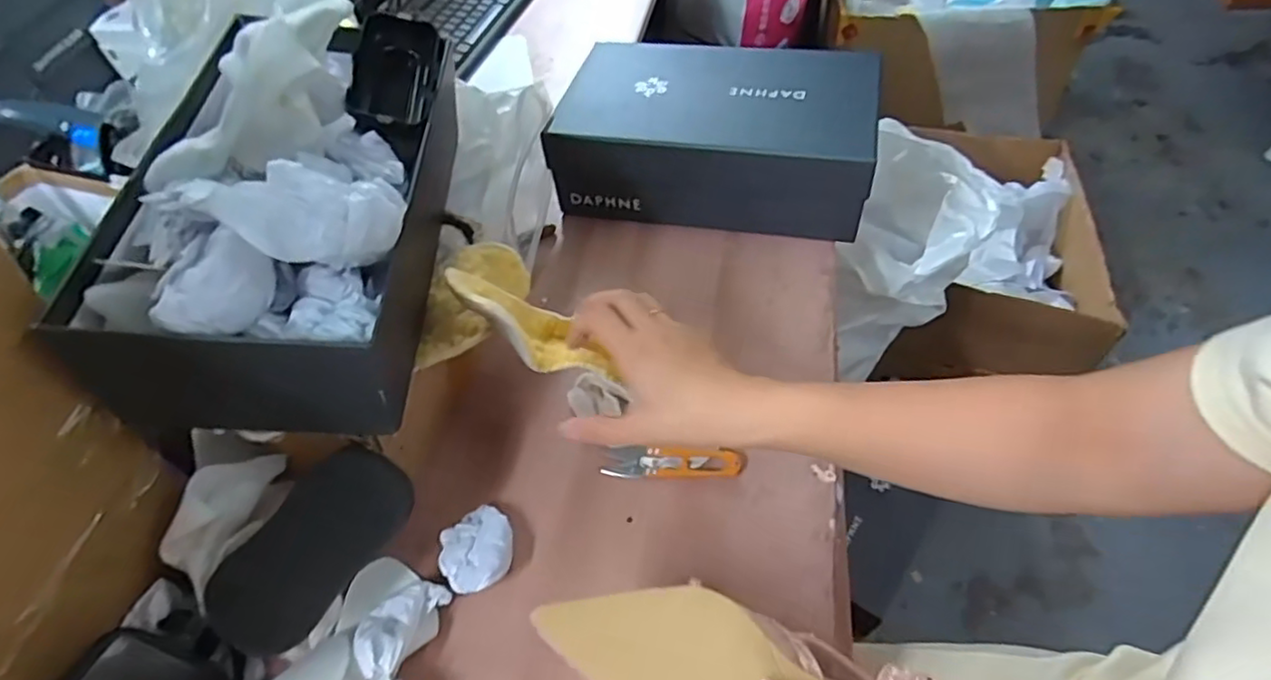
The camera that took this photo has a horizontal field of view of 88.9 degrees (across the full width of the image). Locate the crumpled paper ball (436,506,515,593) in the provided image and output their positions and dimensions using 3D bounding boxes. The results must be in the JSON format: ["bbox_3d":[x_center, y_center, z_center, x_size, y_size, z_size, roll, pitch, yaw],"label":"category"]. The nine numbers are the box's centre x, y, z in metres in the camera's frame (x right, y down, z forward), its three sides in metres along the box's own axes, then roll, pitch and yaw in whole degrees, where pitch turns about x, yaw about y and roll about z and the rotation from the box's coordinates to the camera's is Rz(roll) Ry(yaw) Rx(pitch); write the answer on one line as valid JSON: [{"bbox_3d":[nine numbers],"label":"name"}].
[{"bbox_3d":[-0.107,0.141,0.437,0.046,0.026,0.060,-12,51,-5],"label":"crumpled paper ball"}]

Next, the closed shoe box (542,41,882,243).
[{"bbox_3d":[0.080,-0.205,0.652,0.290,0.110,0.163,9,52,12],"label":"closed shoe box"}]

